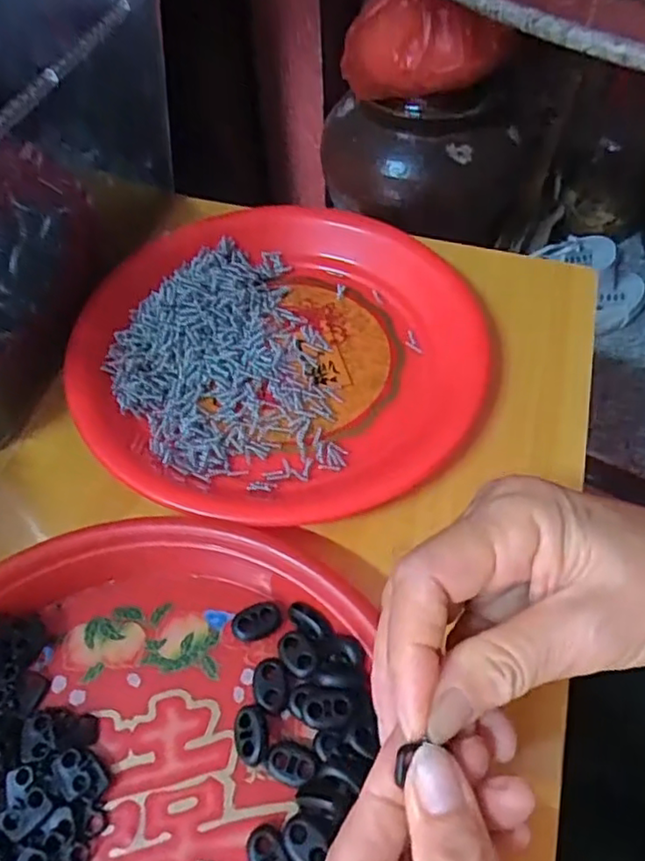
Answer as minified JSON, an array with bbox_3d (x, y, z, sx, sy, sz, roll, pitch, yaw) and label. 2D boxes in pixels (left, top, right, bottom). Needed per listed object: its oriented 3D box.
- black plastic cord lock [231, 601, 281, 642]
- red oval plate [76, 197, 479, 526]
[{"bbox_3d":[-0.030,0.086,0.283,0.022,0.004,0.015,-15,56,-9],"label":"black plastic cord lock"},{"bbox_3d":[-0.025,-0.051,0.370,0.231,0.022,0.229,-27,58,-16],"label":"red oval plate"}]

